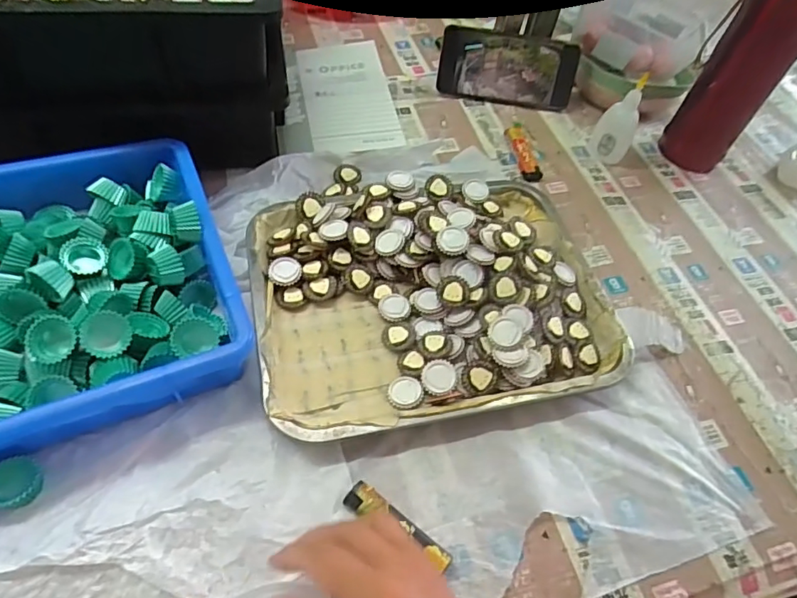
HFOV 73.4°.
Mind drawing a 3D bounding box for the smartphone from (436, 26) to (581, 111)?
[{"bbox_3d":[0.133,-0.280,0.651,0.164,0.076,0.008,7,26,-3],"label":"smartphone"}]

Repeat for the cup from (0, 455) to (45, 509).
[{"bbox_3d":[-0.252,0.120,0.349,0.031,0.014,0.030,4,54,-5],"label":"cup"}]

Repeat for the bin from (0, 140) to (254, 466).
[{"bbox_3d":[-0.314,0.013,0.393,0.362,0.072,0.242,-18,58,-19],"label":"bin"}]

